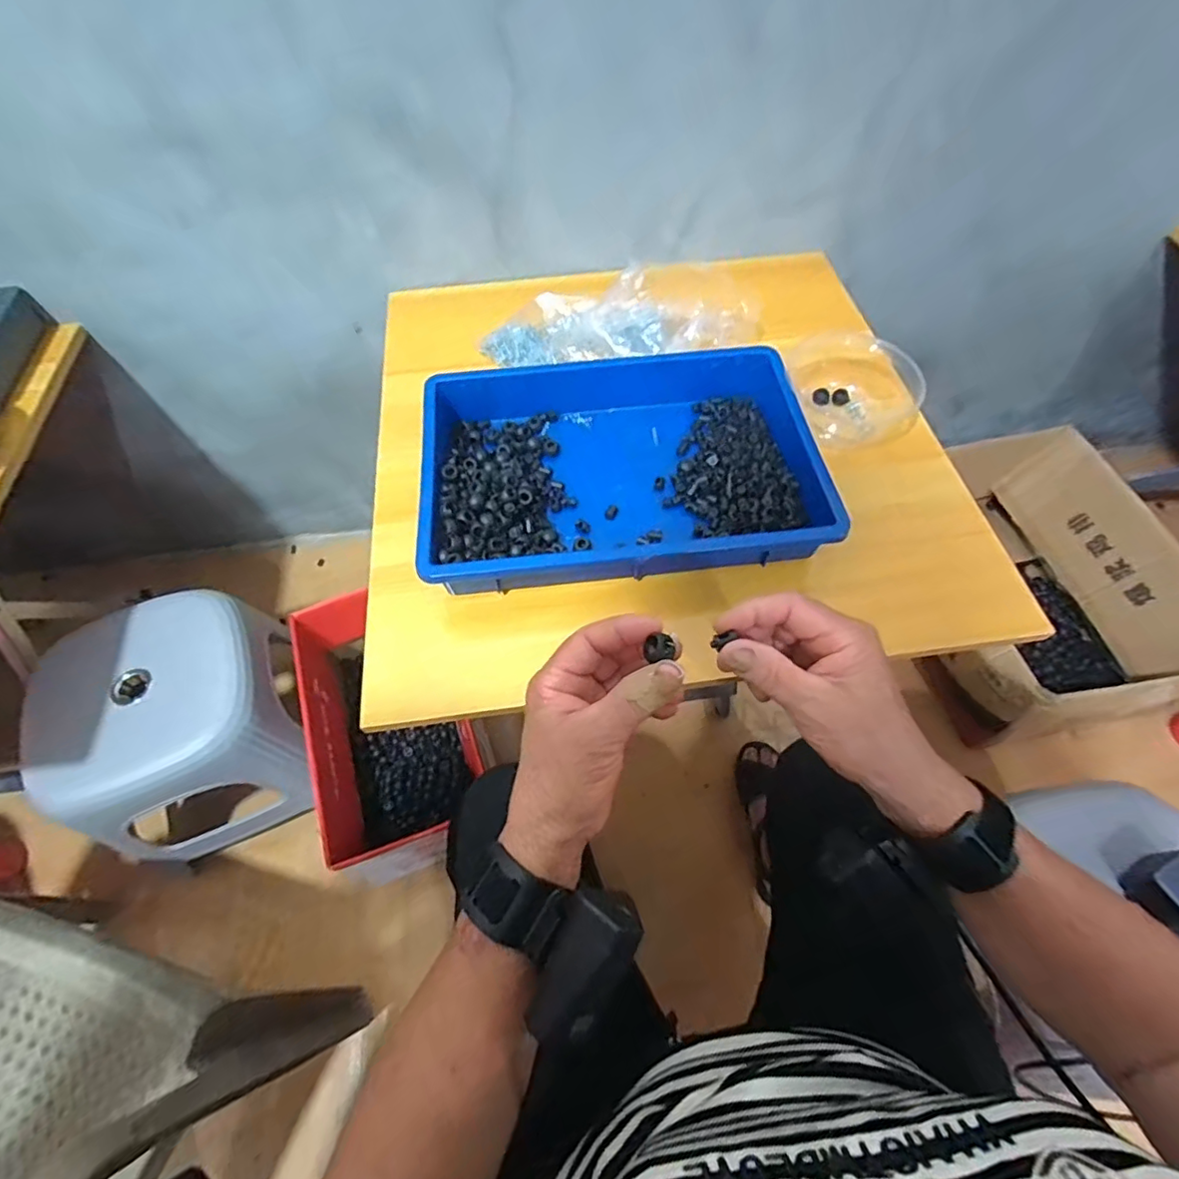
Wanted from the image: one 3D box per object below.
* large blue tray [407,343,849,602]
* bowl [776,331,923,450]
[{"bbox_3d":[0.027,-0.125,0.566,0.360,0.060,0.253,-6,60,-2],"label":"large blue tray"},{"bbox_3d":[0.301,-0.223,0.637,0.133,0.045,0.135,0,60,1],"label":"bowl"}]

